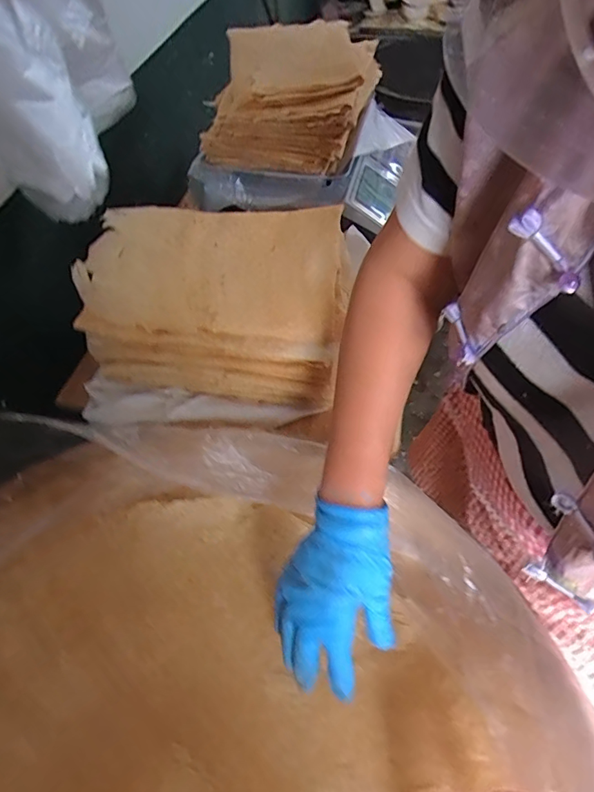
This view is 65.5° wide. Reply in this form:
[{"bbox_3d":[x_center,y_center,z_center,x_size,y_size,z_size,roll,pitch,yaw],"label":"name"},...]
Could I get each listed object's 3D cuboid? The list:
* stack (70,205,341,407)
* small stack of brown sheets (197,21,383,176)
[{"bbox_3d":[-0.090,-0.117,0.571,0.278,0.151,0.186,6,54,7],"label":"stack"},{"bbox_3d":[-0.012,-0.470,0.721,0.241,0.098,0.276,11,55,10],"label":"small stack of brown sheets"}]

